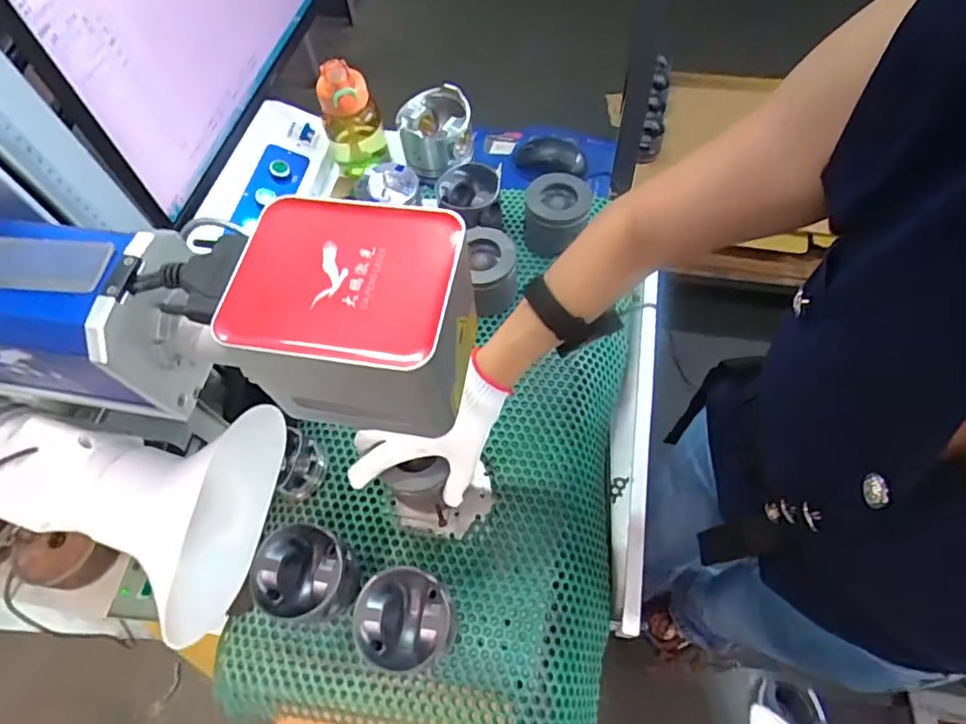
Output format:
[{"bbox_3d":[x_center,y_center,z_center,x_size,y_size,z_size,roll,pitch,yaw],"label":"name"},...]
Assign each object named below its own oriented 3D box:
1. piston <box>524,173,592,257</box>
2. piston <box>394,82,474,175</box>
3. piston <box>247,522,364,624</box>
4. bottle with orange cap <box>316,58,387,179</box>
[{"bbox_3d":[0.102,-0.203,0.789,0.088,0.077,0.098,6,62,8],"label":"piston"},{"bbox_3d":[-0.074,-0.363,0.878,0.112,0.091,0.104,-10,61,-1],"label":"piston"},{"bbox_3d":[-0.174,0.216,0.574,0.093,0.075,0.086,-2,61,4],"label":"piston"},{"bbox_3d":[-0.202,-0.368,0.877,0.087,0.180,0.072,-17,61,-4],"label":"bottle with orange cap"}]

